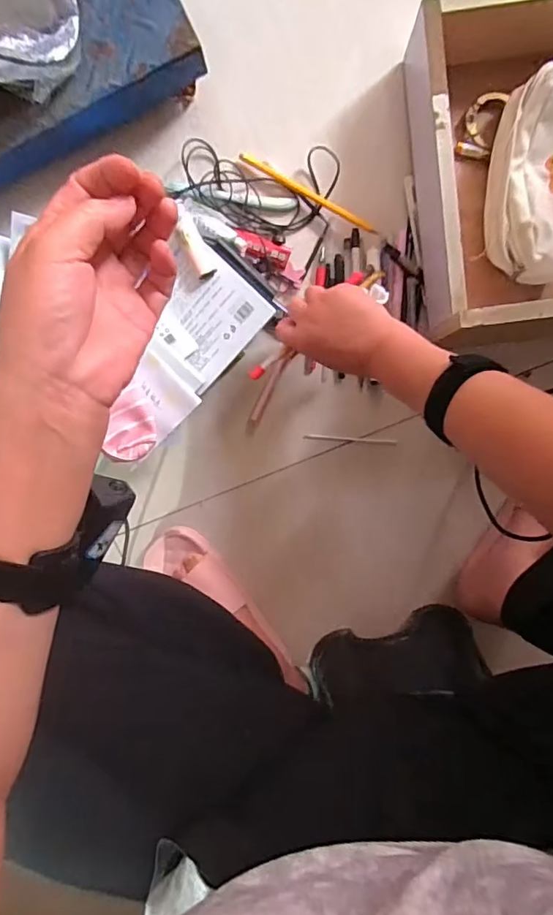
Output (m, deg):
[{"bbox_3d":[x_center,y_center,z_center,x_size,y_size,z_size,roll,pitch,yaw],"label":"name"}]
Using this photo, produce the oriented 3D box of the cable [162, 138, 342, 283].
[{"bbox_3d":[-0.014,-0.297,0.554,0.172,0.021,0.117,29,98,-5],"label":"cable"}]

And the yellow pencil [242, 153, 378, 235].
[{"bbox_3d":[0.035,-0.291,0.560,0.166,0.010,0.009,29,98,-5],"label":"yellow pencil"}]

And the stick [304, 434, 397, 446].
[{"bbox_3d":[0.090,-0.021,0.620,0.114,0.004,0.006,5,99,-1],"label":"stick"}]

